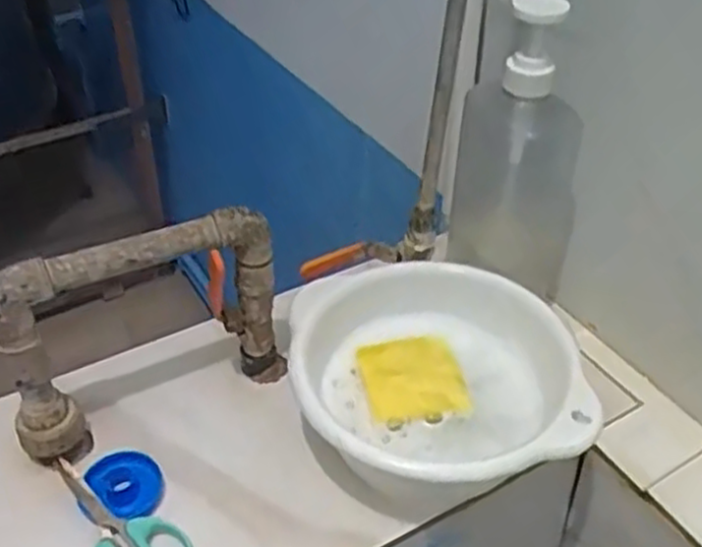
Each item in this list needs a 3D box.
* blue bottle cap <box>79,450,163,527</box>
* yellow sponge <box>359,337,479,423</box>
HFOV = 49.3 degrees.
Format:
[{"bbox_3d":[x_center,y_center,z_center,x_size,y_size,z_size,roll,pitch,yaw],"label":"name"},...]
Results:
[{"bbox_3d":[-0.163,0.155,0.550,0.052,0.020,0.053,-1,40,-2],"label":"blue bottle cap"},{"bbox_3d":[0.047,0.080,0.593,0.076,0.012,0.072,-7,41,-9],"label":"yellow sponge"}]

